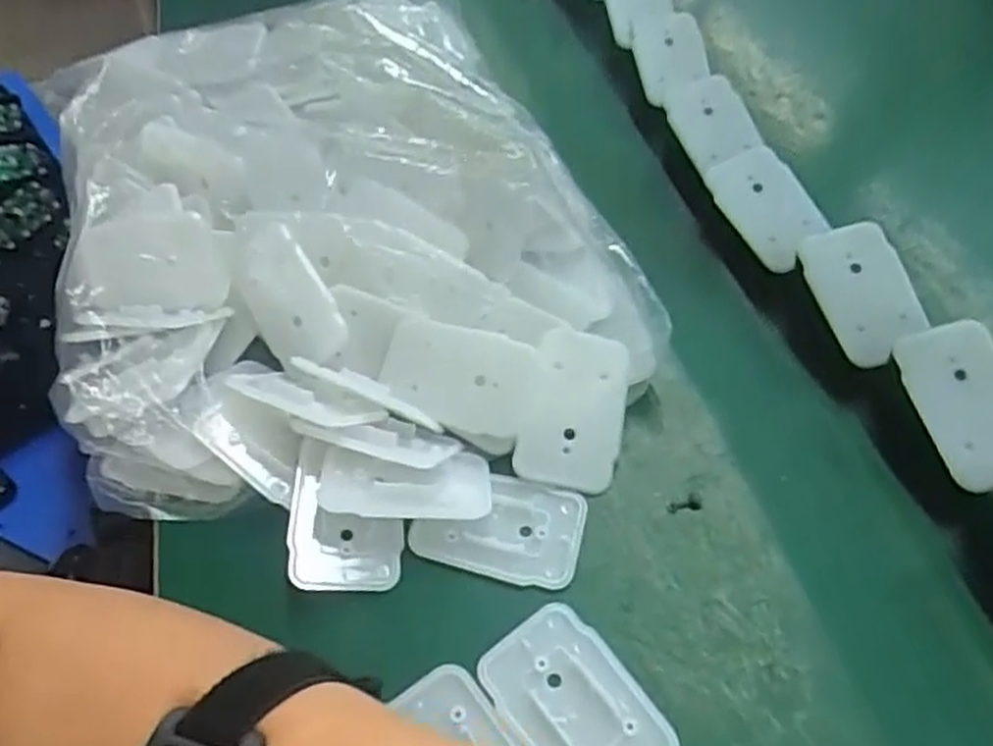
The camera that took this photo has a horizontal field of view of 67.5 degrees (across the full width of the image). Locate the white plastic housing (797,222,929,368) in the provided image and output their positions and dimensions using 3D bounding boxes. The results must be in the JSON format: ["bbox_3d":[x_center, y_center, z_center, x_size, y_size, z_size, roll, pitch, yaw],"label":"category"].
[{"bbox_3d":[0.166,-0.036,0.335,0.041,0.007,0.063,-20,77,1],"label":"white plastic housing"}]

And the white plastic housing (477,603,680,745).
[{"bbox_3d":[0.029,0.119,0.266,0.044,0.004,0.068,-34,59,-20],"label":"white plastic housing"}]

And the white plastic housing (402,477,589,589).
[{"bbox_3d":[0.001,0.062,0.307,0.066,0.007,0.042,11,55,11],"label":"white plastic housing"}]

